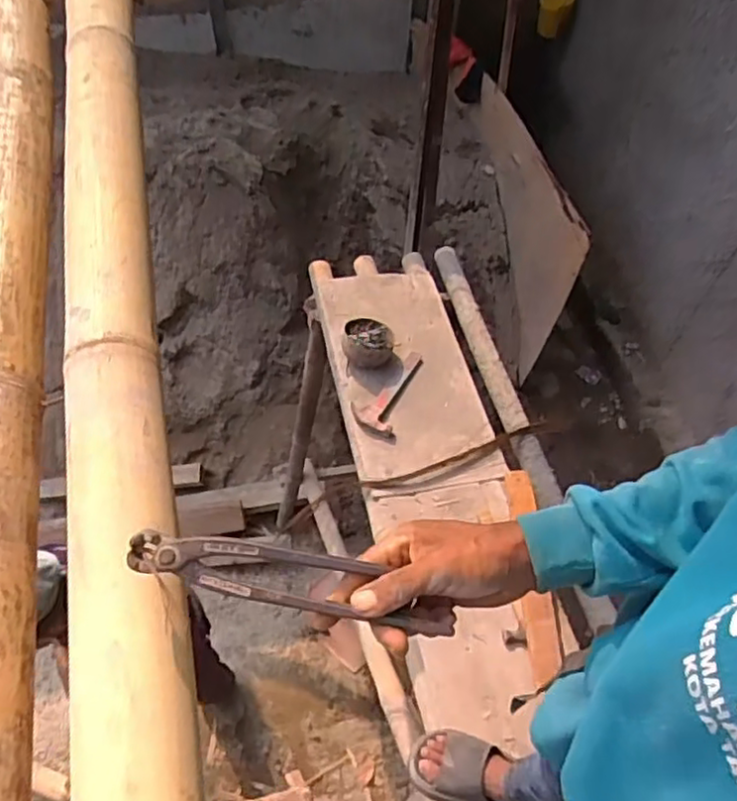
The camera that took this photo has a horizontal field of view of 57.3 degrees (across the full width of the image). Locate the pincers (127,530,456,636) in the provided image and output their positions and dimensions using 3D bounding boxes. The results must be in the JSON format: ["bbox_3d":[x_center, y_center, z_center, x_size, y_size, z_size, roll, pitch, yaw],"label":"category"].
[{"bbox_3d":[-0.051,0.120,0.451,0.218,0.025,0.035,13,58,4],"label":"pincers"}]

